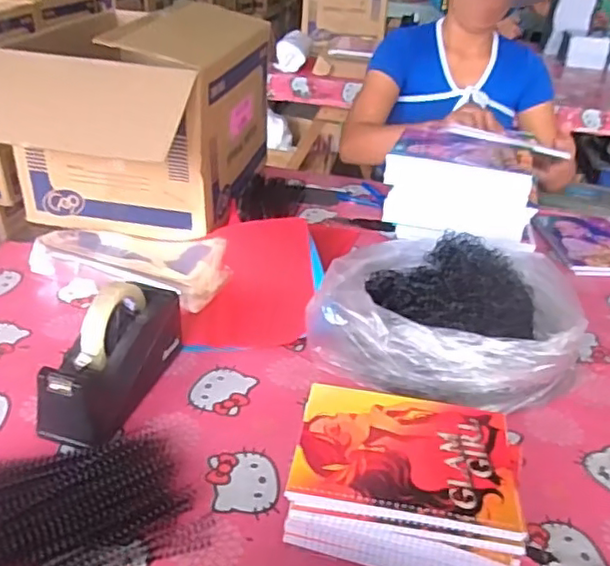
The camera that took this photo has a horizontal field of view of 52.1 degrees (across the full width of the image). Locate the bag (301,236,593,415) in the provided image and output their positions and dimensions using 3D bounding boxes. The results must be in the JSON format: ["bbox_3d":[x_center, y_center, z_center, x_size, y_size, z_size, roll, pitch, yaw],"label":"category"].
[{"bbox_3d":[0.169,0.051,0.769,0.316,0.151,0.180,8,32,5],"label":"bag"}]

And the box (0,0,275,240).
[{"bbox_3d":[-0.291,-0.304,1.115,0.355,0.317,0.428,8,32,6],"label":"box"}]

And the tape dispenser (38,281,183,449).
[{"bbox_3d":[-0.215,0.083,0.702,0.077,0.125,0.210,12,33,13],"label":"tape dispenser"}]

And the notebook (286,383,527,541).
[{"bbox_3d":[0.094,0.155,0.578,0.196,0.008,0.147,8,32,6],"label":"notebook"}]

